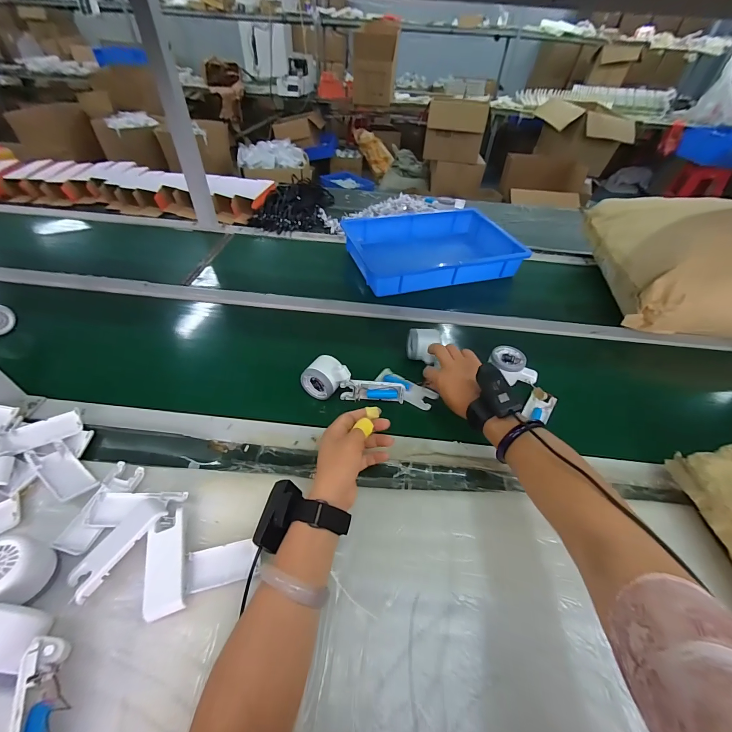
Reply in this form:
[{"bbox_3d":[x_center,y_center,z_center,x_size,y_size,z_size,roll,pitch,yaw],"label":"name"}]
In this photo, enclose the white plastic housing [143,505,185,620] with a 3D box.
[{"bbox_3d":[-0.214,0.213,0.353,0.038,0.024,0.094,-12,49,-17],"label":"white plastic housing"}]

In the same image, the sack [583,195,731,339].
[{"bbox_3d":[0.901,-0.250,0.749,0.618,0.203,0.415,9,46,5],"label":"sack"}]

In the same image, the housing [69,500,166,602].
[{"bbox_3d":[-0.275,0.196,0.365,0.042,0.021,0.102,26,49,18],"label":"housing"}]

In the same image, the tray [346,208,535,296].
[{"bbox_3d":[0.174,-0.318,0.889,0.427,0.070,0.282,-13,48,-15],"label":"tray"}]

